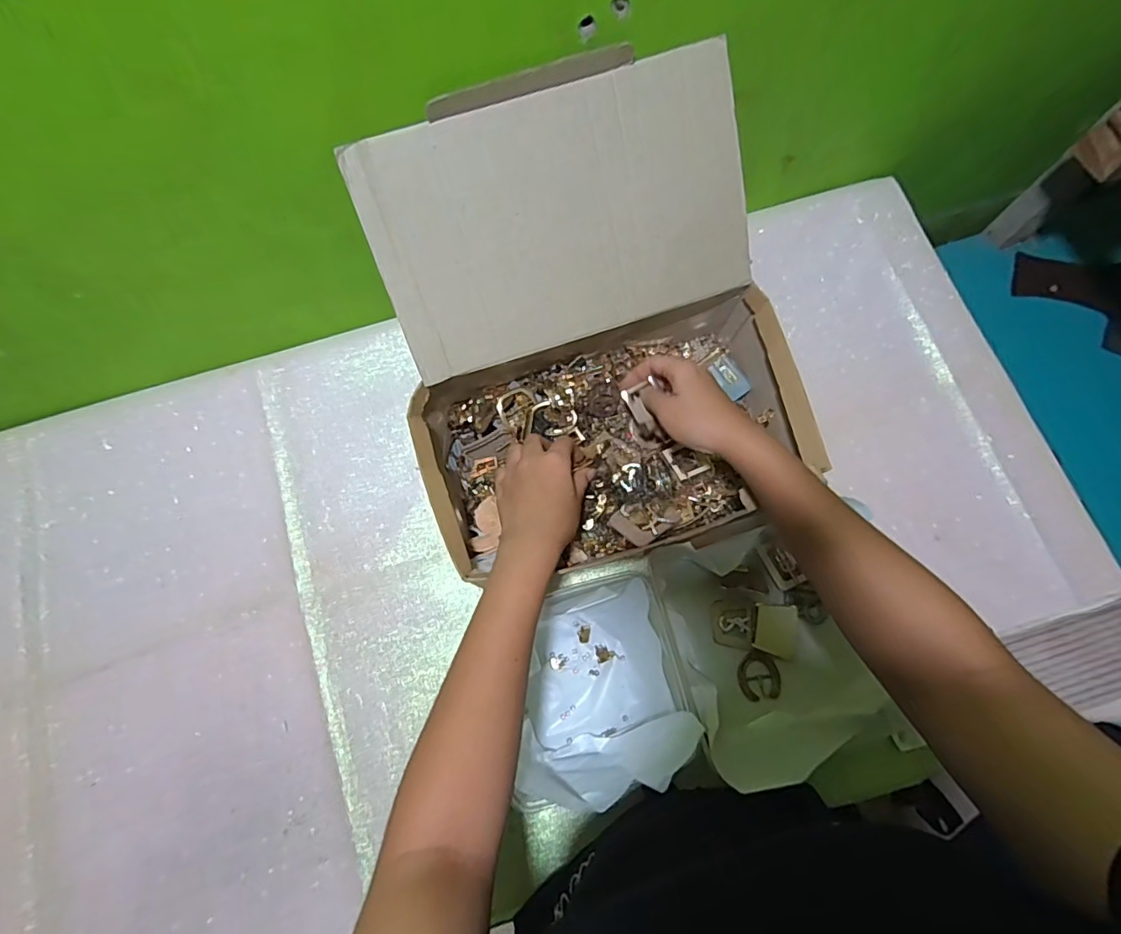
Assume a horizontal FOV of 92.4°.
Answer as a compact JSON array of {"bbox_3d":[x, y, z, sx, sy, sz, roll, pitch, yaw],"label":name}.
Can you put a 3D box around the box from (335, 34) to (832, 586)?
[{"bbox_3d":[0.028,-0.108,0.466,0.331,0.220,0.329,-17,75,-3],"label":"box"}]

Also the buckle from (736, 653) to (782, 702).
[{"bbox_3d":[0.188,0.199,0.510,0.037,0.005,0.041,-17,59,14],"label":"buckle"}]

